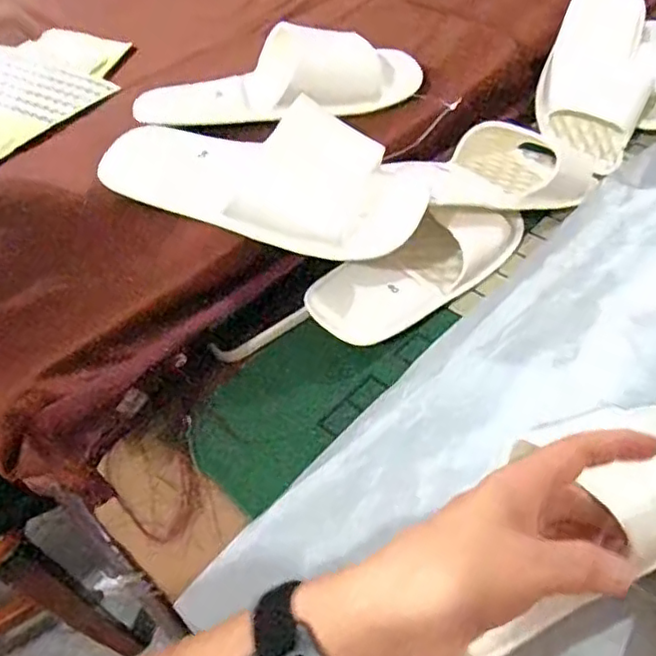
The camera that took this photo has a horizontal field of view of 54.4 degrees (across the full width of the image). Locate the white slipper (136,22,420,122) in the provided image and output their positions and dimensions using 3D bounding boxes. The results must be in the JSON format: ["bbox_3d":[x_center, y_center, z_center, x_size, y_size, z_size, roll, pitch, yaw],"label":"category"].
[{"bbox_3d":[-0.044,-0.213,0.549,0.245,0.064,0.081,-3,48,4],"label":"white slipper"}]

